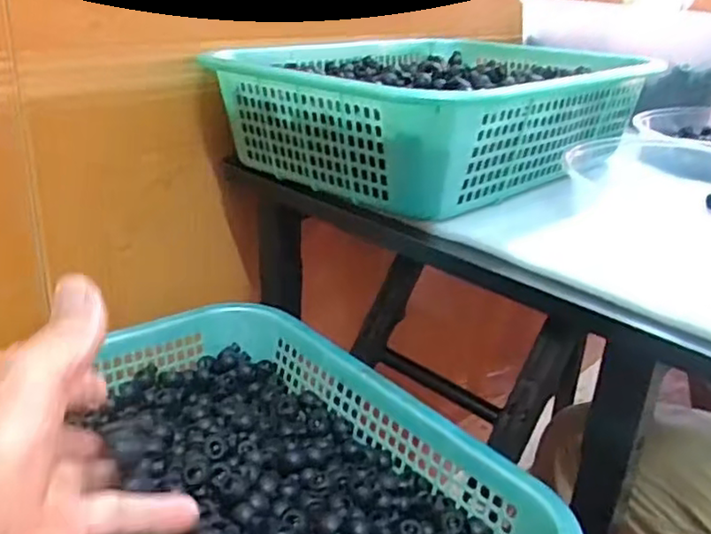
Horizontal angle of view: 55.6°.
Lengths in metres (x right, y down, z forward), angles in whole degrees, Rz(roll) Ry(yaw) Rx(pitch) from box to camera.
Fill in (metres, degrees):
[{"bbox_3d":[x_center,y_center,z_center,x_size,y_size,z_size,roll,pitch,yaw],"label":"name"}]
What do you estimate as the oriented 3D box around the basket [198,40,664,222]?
[{"bbox_3d":[0.084,-0.147,0.629,0.292,0.099,0.354,24,31,36],"label":"basket"}]

